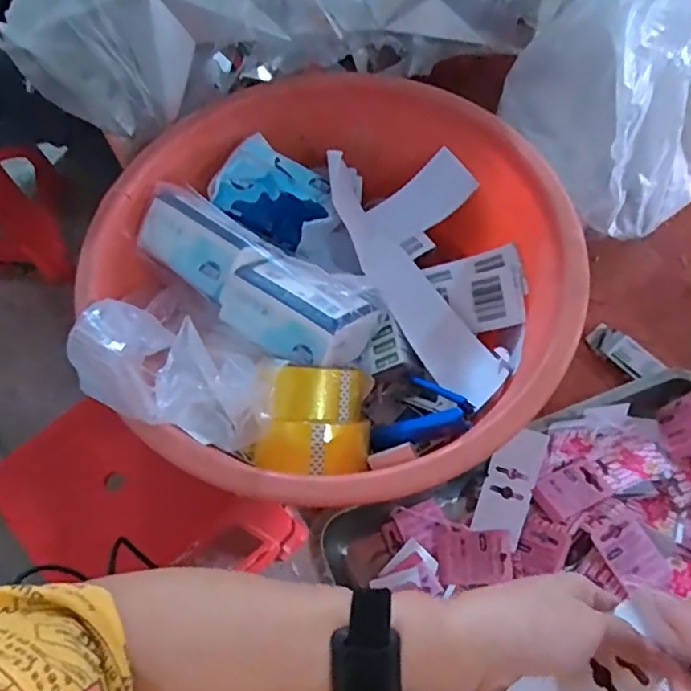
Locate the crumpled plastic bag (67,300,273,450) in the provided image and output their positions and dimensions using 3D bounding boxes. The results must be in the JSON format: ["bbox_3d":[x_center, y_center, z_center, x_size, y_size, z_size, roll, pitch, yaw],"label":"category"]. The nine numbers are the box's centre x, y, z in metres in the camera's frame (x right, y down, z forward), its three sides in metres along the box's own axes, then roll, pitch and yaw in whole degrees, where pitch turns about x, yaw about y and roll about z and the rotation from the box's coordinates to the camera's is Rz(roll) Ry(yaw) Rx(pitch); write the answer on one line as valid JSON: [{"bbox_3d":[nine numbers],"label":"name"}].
[{"bbox_3d":[-0.132,0.026,0.468,0.164,0.072,0.087,31,57,-20],"label":"crumpled plastic bag"}]

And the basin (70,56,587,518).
[{"bbox_3d":[-0.006,-0.057,0.571,0.422,0.160,0.434,0,57,1],"label":"basin"}]

